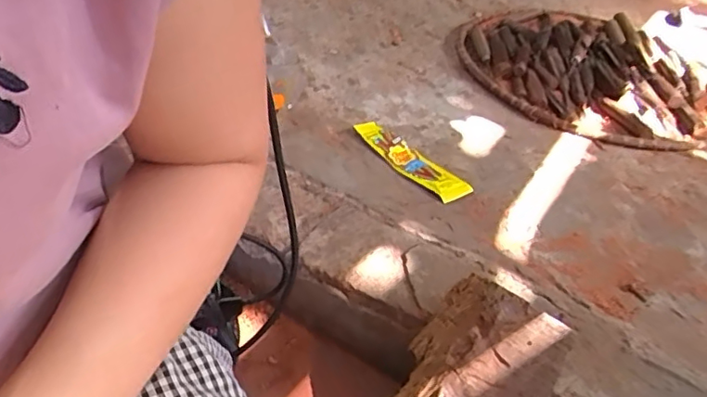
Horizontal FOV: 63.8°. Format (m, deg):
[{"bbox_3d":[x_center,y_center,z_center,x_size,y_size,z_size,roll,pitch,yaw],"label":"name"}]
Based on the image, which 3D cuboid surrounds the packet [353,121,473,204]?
[{"bbox_3d":[0.077,-0.055,0.771,0.052,0.018,0.185,-26,50,-32],"label":"packet"}]

